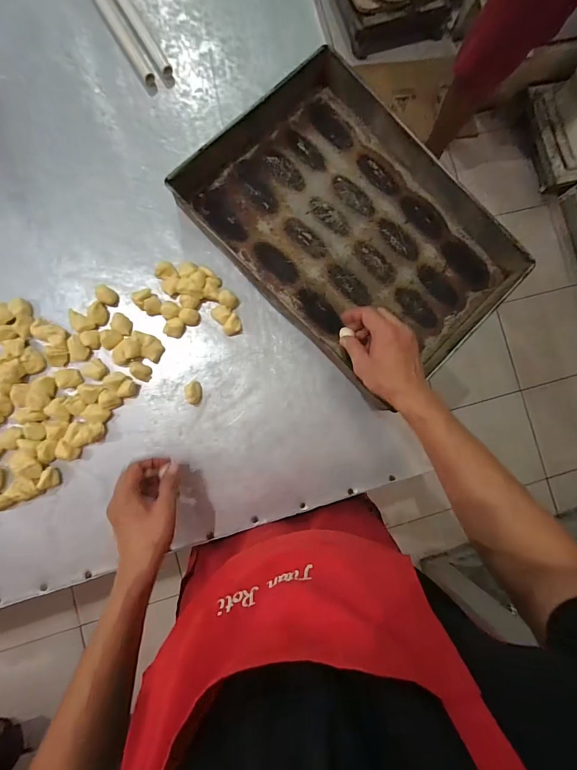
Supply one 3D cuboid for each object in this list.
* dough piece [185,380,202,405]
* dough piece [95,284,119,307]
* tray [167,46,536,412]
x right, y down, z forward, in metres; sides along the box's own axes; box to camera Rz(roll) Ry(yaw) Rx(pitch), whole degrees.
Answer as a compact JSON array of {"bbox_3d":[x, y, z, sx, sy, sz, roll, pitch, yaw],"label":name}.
[{"bbox_3d":[-0.151,0.013,0.548,0.025,0.021,0.037,-14,87,-6],"label":"dough piece"},{"bbox_3d":[-0.286,-0.140,0.539,0.031,0.020,0.026,42,83,-1],"label":"dough piece"},{"bbox_3d":[0.120,-0.268,0.581,0.393,0.059,0.514,-43,90,-7],"label":"tray"}]

